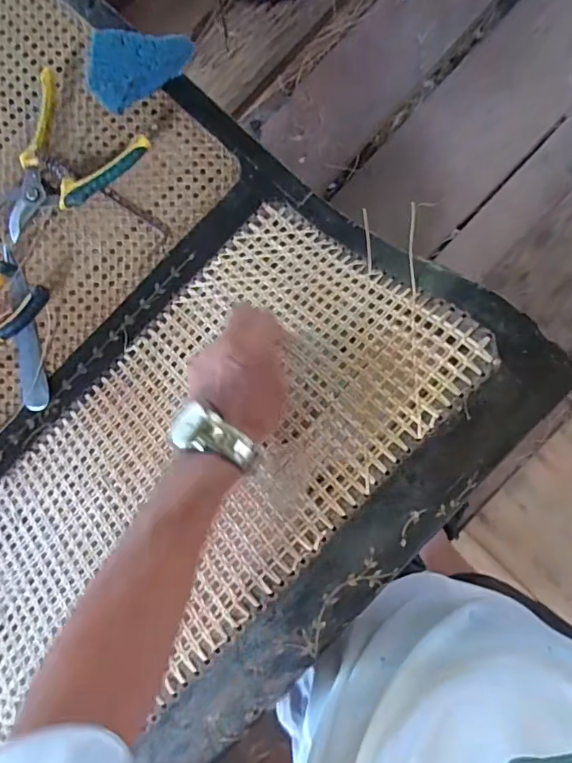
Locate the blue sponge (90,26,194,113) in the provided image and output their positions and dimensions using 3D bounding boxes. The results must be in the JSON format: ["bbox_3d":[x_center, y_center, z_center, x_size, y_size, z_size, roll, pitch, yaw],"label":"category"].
[{"bbox_3d":[-0.154,-0.328,0.535,0.102,0.056,0.074,4,89,0],"label":"blue sponge"}]

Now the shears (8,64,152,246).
[{"bbox_3d":[-0.255,-0.233,0.547,0.137,0.025,0.169,33,88,0],"label":"shears"}]

